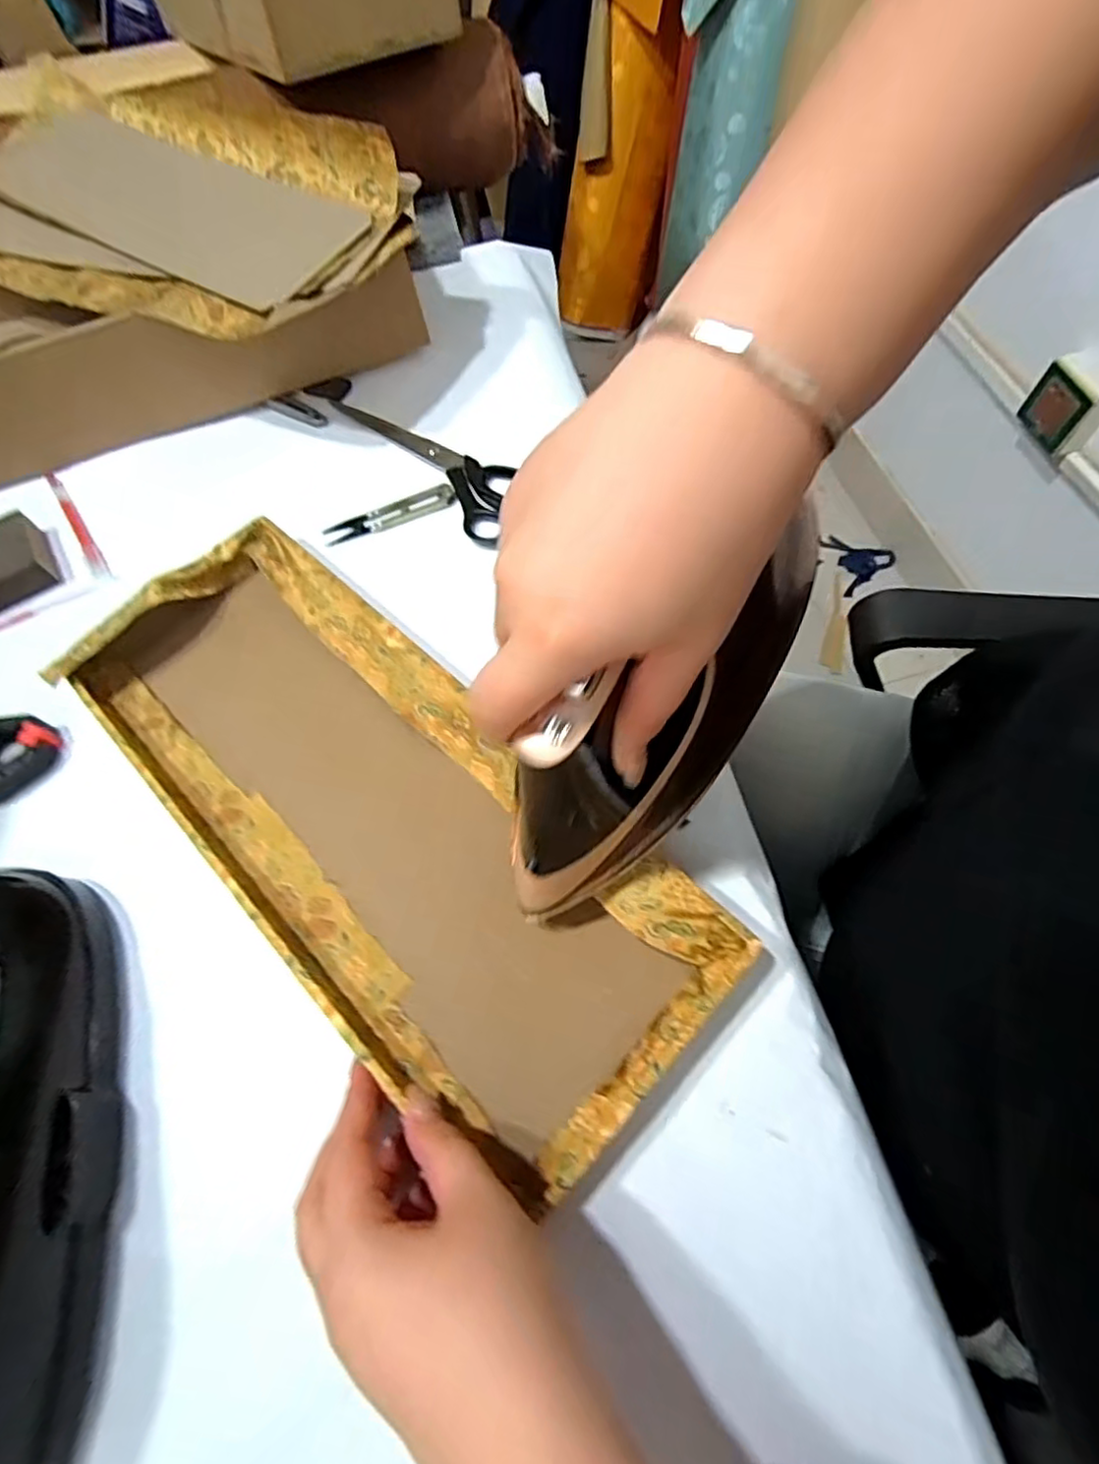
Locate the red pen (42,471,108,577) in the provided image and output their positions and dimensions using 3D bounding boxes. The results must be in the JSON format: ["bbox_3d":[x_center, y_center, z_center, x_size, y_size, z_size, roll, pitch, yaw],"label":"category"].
[{"bbox_3d":[-0.389,-0.172,0.532,0.009,0.010,0.145,-34,65,-14],"label":"red pen"}]

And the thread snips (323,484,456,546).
[{"bbox_3d":[-0.122,-0.166,0.494,0.101,0.013,0.023,-19,62,-4],"label":"thread snips"}]

